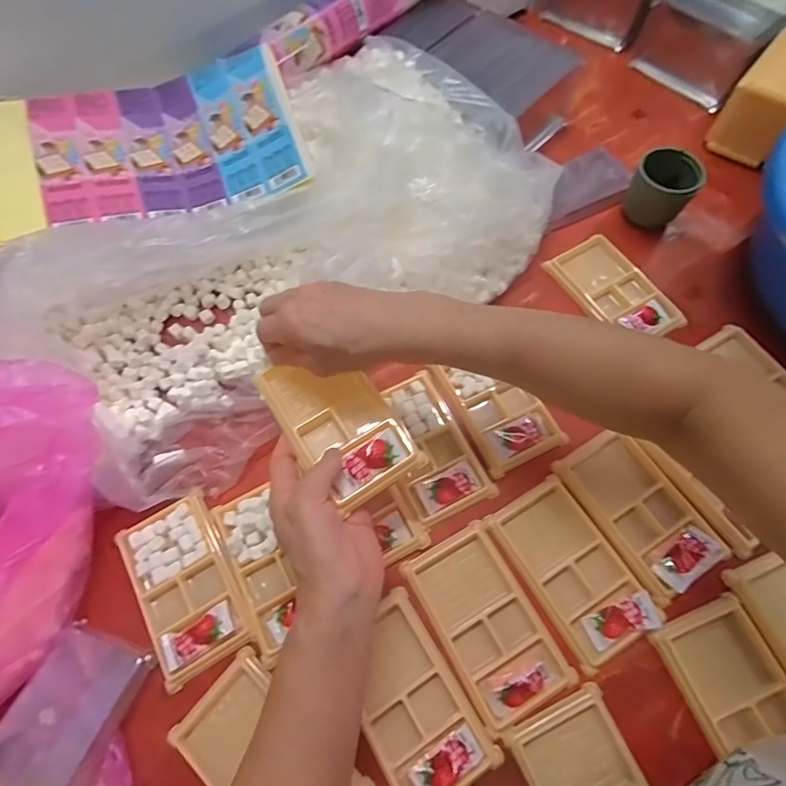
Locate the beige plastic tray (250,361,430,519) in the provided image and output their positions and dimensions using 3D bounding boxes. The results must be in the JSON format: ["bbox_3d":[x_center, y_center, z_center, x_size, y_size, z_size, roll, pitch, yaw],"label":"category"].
[{"bbox_3d":[-0.041,0.022,0.361,0.077,0.015,0.126,-32,70,-11],"label":"beige plastic tray"}]

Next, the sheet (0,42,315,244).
[{"bbox_3d":[-0.260,-0.238,0.458,0.331,0.056,0.175,-17,67,-5],"label":"sheet"}]

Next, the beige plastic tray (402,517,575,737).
[{"bbox_3d":[0.074,0.180,0.368,0.078,0.014,0.136,-28,69,-9],"label":"beige plastic tray"}]

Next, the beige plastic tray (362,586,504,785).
[{"bbox_3d":[0.011,0.232,0.353,0.077,0.010,0.134,-30,69,-10],"label":"beige plastic tray"}]

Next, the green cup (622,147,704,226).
[{"bbox_3d":[0.297,-0.224,0.519,0.066,0.063,0.056,29,71,14],"label":"green cup"}]

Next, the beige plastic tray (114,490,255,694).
[{"bbox_3d":[-0.174,0.160,0.392,0.075,0.017,0.133,-29,69,-10],"label":"beige plastic tray"}]

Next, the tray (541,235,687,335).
[{"bbox_3d":[0.234,-0.109,0.496,0.074,0.017,0.133,-31,69,-11],"label":"tray"}]

